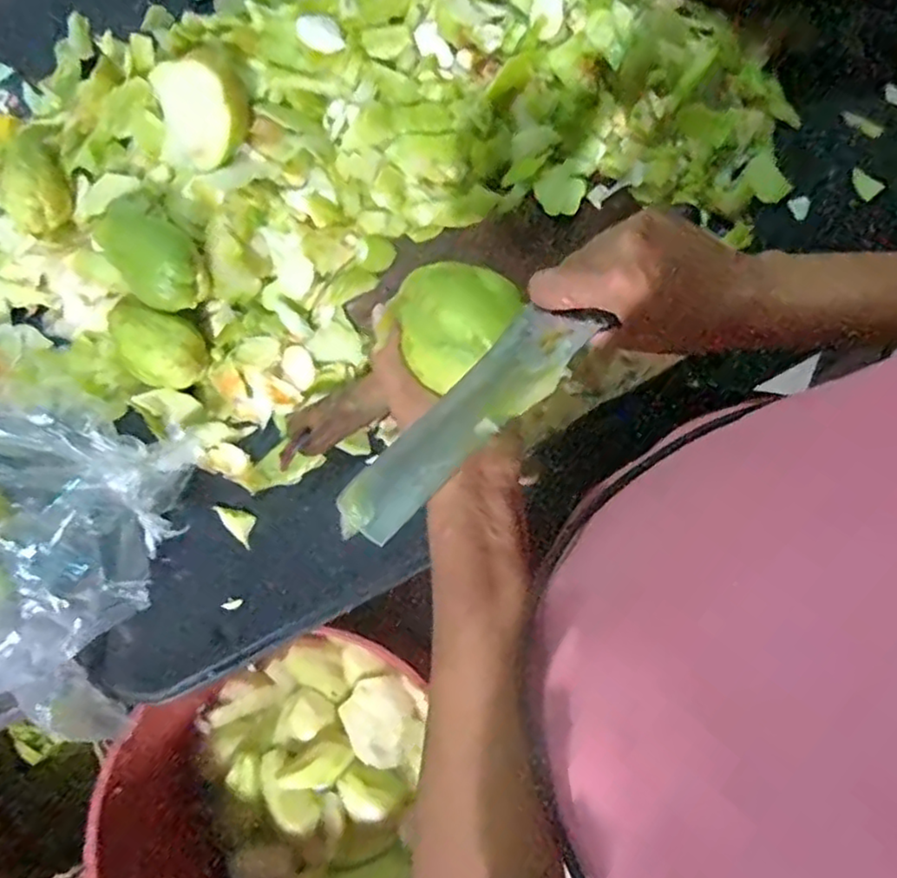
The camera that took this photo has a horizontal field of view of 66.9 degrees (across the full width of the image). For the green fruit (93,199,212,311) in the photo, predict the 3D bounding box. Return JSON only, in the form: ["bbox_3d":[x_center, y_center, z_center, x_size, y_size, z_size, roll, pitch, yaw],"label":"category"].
[{"bbox_3d":[-0.262,-0.163,0.593,0.064,0.051,0.117,-43,82,-6],"label":"green fruit"}]

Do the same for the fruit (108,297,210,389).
[{"bbox_3d":[-0.269,-0.085,0.614,0.096,0.048,0.066,18,81,4],"label":"fruit"}]

